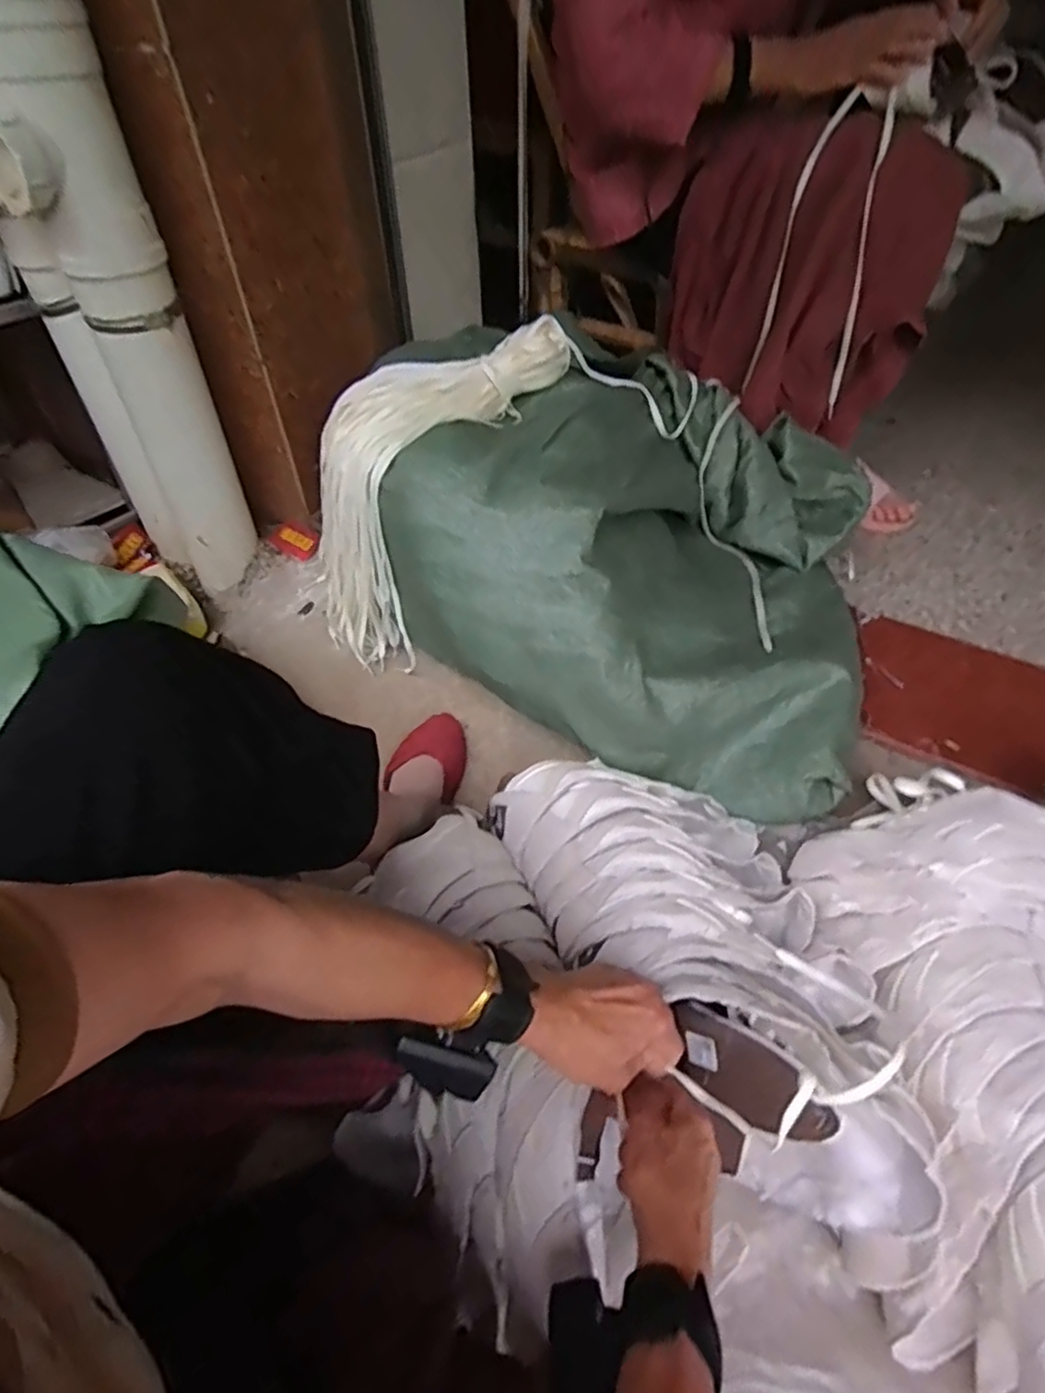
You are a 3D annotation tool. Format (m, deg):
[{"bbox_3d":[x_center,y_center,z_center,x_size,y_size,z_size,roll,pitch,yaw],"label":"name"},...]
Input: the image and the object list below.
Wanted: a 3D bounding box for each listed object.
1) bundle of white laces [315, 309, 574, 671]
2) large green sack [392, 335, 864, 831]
[{"bbox_3d":[-0.149,-0.281,0.840,0.196,0.184,0.488,38,103,28],"label":"bundle of white laces"},{"bbox_3d":[0.144,-0.192,0.804,0.531,0.250,0.515,16,52,14],"label":"large green sack"}]

